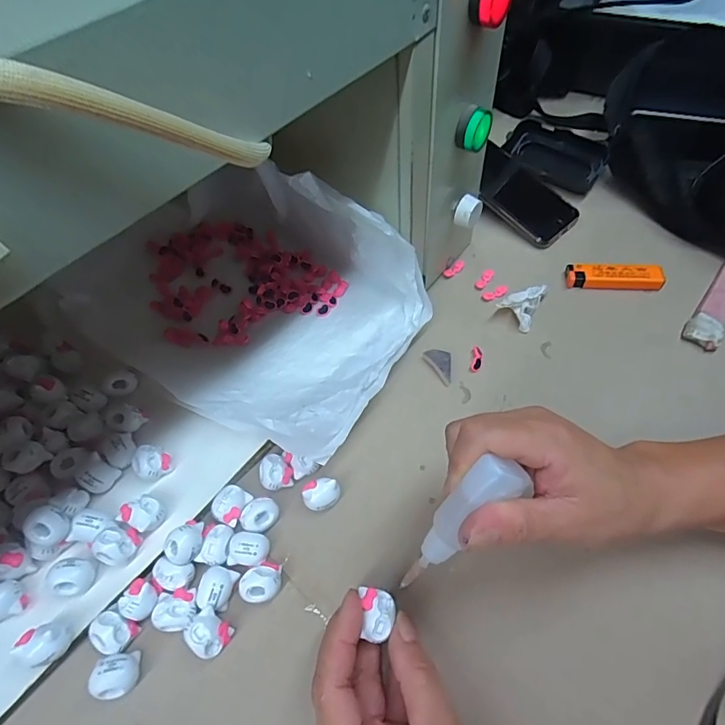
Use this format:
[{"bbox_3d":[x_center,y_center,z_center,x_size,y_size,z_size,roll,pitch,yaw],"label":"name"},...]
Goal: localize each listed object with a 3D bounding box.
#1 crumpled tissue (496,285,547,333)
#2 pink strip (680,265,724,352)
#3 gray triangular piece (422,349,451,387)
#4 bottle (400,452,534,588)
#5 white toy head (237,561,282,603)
[{"bbox_3d":[0.145,-0.054,0.401,0.032,0.022,0.044,33,66,24],"label":"crumpled tissue"},{"bbox_3d":[0.312,-0.055,0.394,0.025,0.017,0.112,31,65,23],"label":"pink strip"},{"bbox_3d":[0.068,0.001,0.380,0.019,0.007,0.034,-31,59,-14],"label":"gray triangular piece"},{"bbox_3d":[0.048,0.085,0.232,0.025,0.091,0.025,41,24,22],"label":"bottle"},{"bbox_3d":[-0.065,0.140,0.287,0.026,0.015,0.022,-17,57,-5],"label":"white toy head"}]

